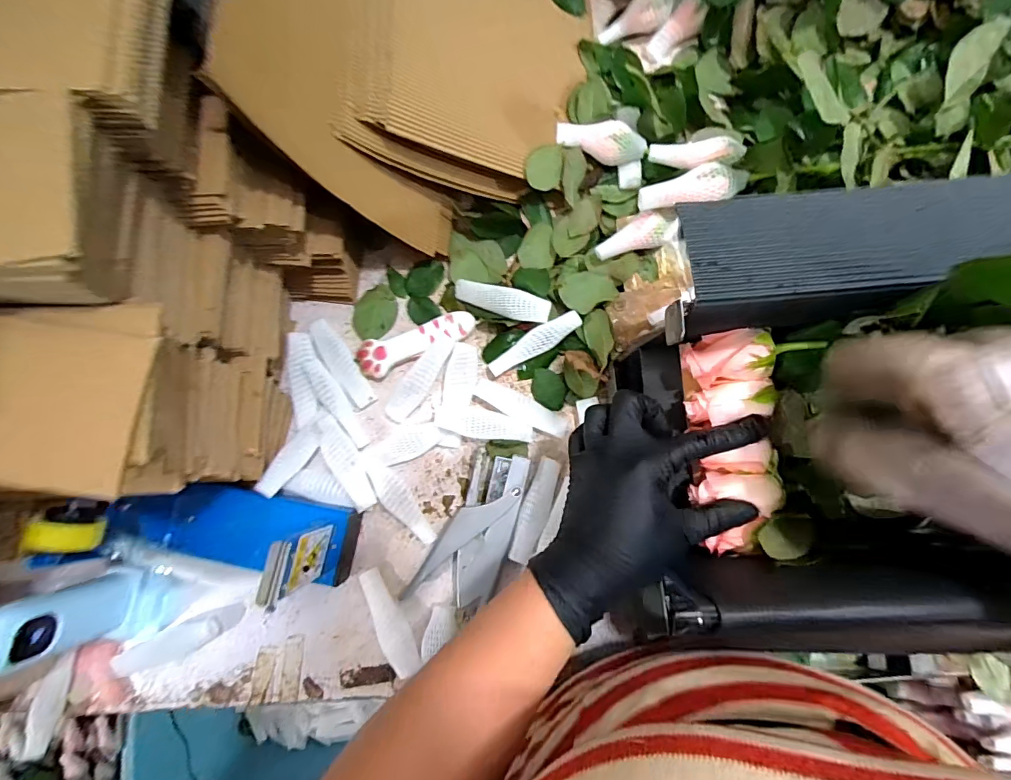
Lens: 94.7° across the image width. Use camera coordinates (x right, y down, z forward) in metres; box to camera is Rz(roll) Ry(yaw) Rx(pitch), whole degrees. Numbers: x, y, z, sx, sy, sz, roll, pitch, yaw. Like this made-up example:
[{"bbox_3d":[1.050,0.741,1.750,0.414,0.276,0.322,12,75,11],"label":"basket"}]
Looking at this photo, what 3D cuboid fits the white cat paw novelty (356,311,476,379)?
[{"bbox_3d":[-0.081,-0.044,0.429,0.108,0.018,0.032,-23,83,-2],"label":"white cat paw novelty"}]

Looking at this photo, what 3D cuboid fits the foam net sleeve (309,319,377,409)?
[{"bbox_3d":[-0.150,-0.024,0.422,0.024,0.005,0.090,-30,83,-19],"label":"foam net sleeve"}]

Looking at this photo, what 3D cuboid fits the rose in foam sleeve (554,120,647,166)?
[{"bbox_3d":[0.088,-0.228,0.436,0.081,0.037,0.029,14,83,2],"label":"rose in foam sleeve"}]

